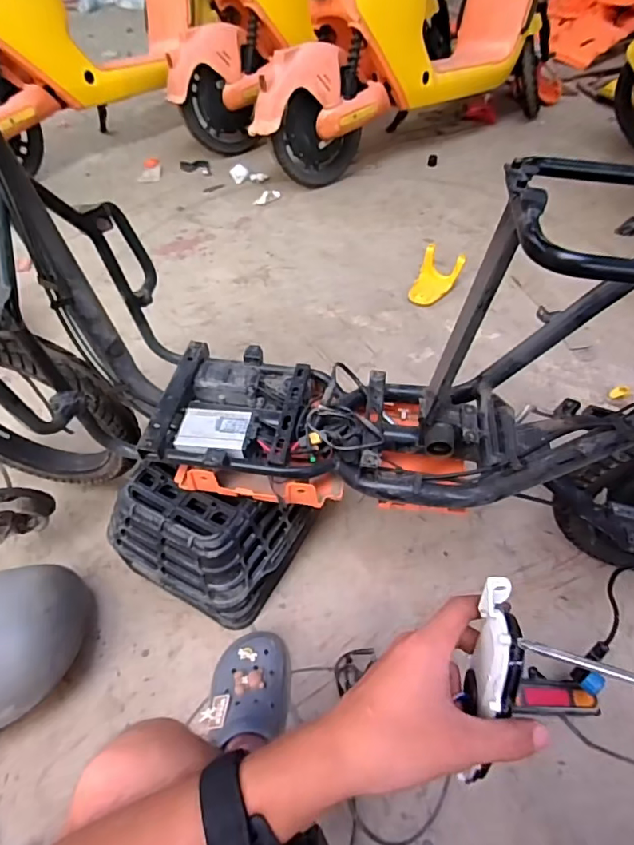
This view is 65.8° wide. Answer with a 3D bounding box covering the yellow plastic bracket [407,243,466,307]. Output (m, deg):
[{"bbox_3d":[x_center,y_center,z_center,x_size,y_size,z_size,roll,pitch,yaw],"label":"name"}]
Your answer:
[{"bbox_3d":[0.340,-0.426,1.414,0.109,0.087,0.189,20,54,16],"label":"yellow plastic bracket"}]

